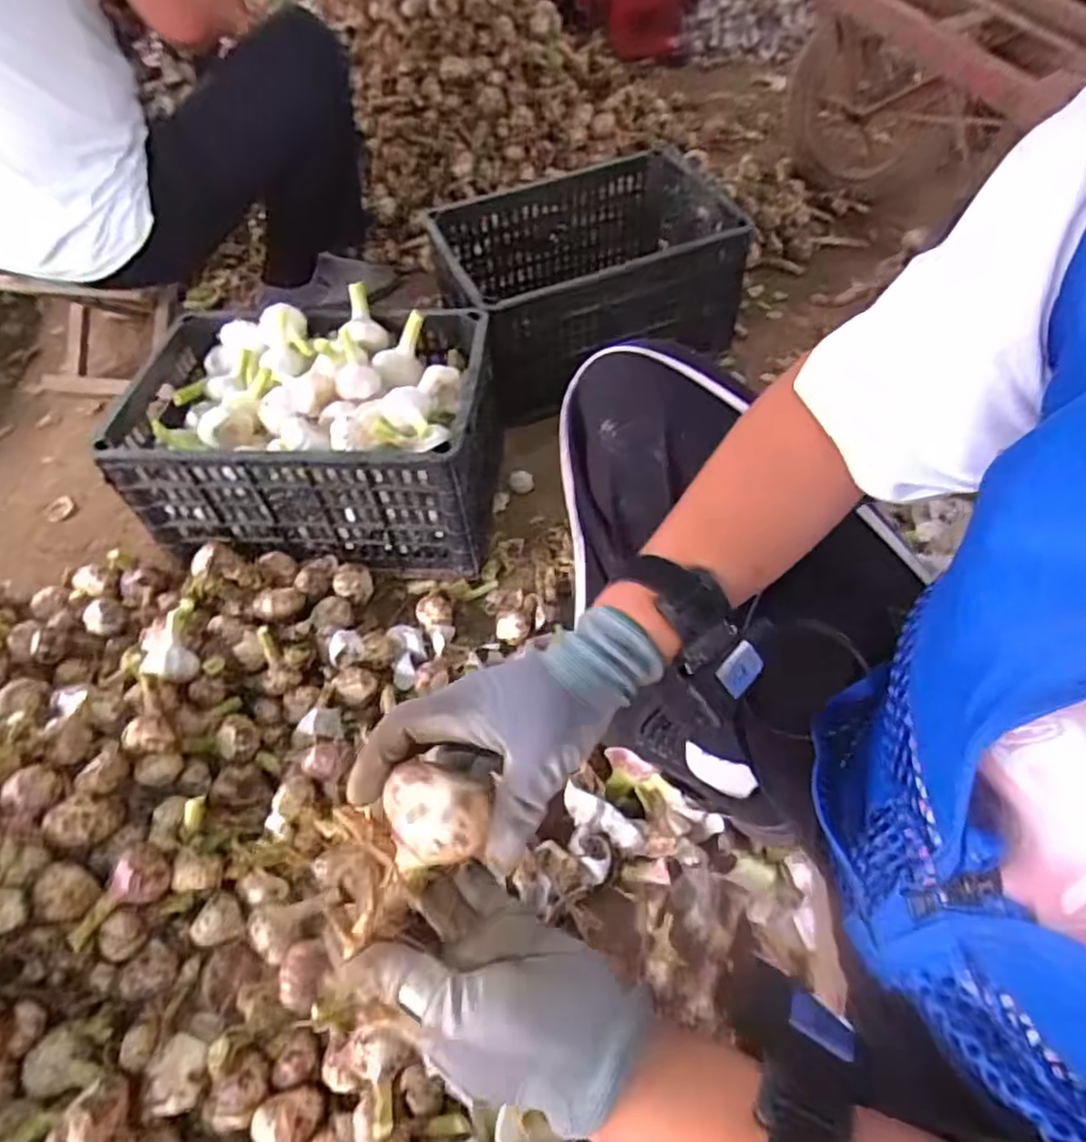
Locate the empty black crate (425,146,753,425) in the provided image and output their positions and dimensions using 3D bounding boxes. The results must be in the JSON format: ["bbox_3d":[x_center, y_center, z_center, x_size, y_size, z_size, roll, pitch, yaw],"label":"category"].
[{"bbox_3d":[0.096,-0.513,1.200,0.494,0.256,0.381,-19,55,-11],"label":"empty black crate"}]

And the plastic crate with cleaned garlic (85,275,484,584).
[{"bbox_3d":[-0.309,-0.200,0.943,0.469,0.217,0.312,3,54,5],"label":"plastic crate with cleaned garlic"}]

